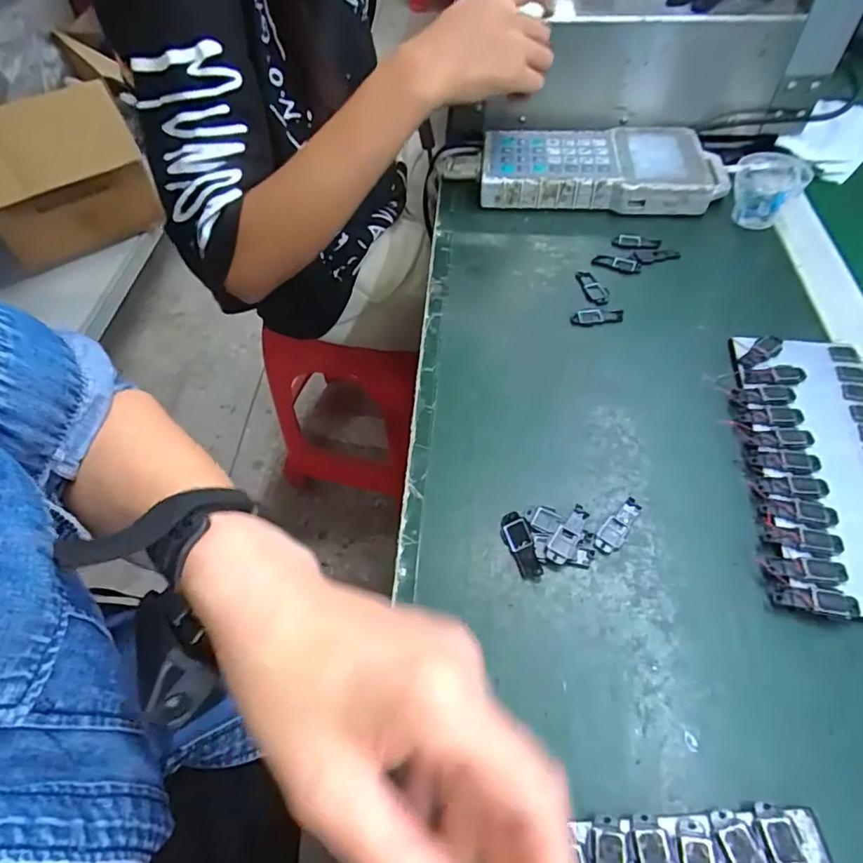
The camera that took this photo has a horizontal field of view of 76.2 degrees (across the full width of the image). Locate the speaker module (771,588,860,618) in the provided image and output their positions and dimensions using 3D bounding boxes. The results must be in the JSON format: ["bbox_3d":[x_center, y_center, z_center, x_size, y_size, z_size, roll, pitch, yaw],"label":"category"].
[{"bbox_3d":[0.202,0.091,0.290,0.039,0.012,0.014,9,54,10],"label":"speaker module"}]

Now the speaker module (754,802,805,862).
[{"bbox_3d":[0.147,0.177,0.226,0.015,0.004,0.039,-6,53,-1],"label":"speaker module"}]

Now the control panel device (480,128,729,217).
[{"bbox_3d":[0.162,-0.252,0.526,0.222,0.031,0.103,6,54,7],"label":"control panel device"}]

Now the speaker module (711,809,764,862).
[{"bbox_3d":[0.130,0.179,0.226,0.013,0.004,0.040,-12,54,-6],"label":"speaker module"}]

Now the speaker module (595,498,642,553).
[{"bbox_3d":[0.111,0.055,0.324,0.013,0.004,0.040,32,61,24],"label":"speaker module"}]

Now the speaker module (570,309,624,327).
[{"bbox_3d":[0.129,-0.090,0.430,0.041,0.006,0.015,-9,53,-3],"label":"speaker module"}]

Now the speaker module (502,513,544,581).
[{"bbox_3d":[0.053,0.066,0.318,0.014,0.005,0.040,-18,55,-10],"label":"speaker module"}]

